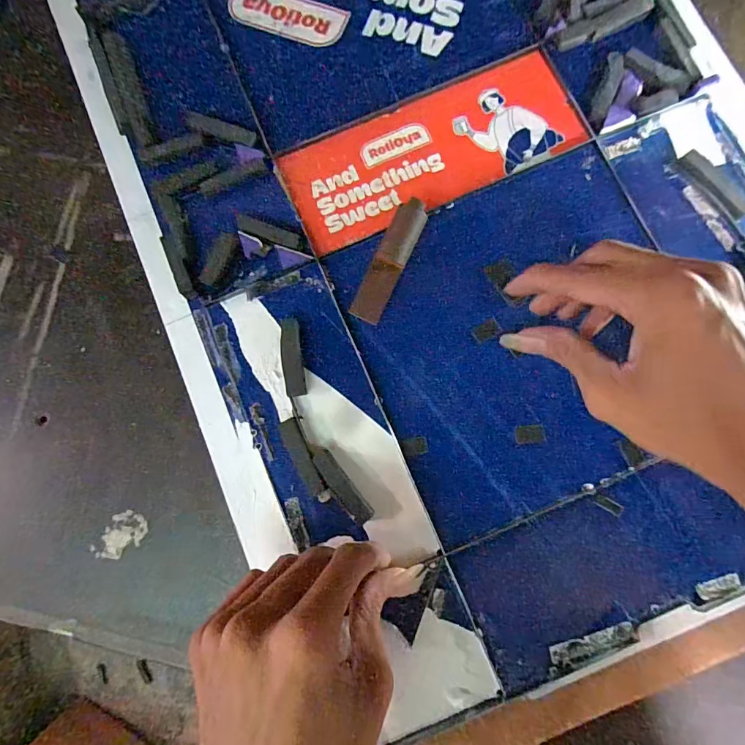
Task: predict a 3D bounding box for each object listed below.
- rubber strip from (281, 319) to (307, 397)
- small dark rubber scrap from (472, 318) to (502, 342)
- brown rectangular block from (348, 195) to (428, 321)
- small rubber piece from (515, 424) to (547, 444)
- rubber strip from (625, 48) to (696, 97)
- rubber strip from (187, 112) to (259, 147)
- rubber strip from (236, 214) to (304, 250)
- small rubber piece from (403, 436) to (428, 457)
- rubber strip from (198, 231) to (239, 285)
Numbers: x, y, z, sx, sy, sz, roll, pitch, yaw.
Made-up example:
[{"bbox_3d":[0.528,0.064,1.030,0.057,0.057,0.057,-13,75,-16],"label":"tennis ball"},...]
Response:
[{"bbox_3d":[-0.051,-0.010,0.271,0.013,0.004,0.048,-7,79,1],"label":"rubber strip"},{"bbox_3d":[0.072,-0.027,0.270,0.017,0.004,0.011,-25,79,-3],"label":"small dark rubber scrap"},{"bbox_3d":[0.011,-0.069,0.268,0.019,0.007,0.077,27,99,6],"label":"brown rectangular block"},{"bbox_3d":[0.096,0.037,0.260,0.017,0.004,0.011,-5,79,1],"label":"small rubber piece"},{"bbox_3d":[0.187,-0.197,0.281,0.046,0.005,0.014,35,82,8],"label":"rubber strip"},{"bbox_3d":[-0.103,-0.164,0.290,0.049,0.004,0.013,18,80,6],"label":"rubber strip"},{"bbox_3d":[-0.066,-0.091,0.280,0.044,0.004,0.011,18,80,-3],"label":"rubber strip"},{"bbox_3d":[0.026,0.044,0.258,0.014,0.004,0.011,-13,79,0],"label":"small rubber piece"},{"bbox_3d":[-0.099,-0.073,0.279,0.012,0.004,0.036,25,81,7],"label":"rubber strip"}]

